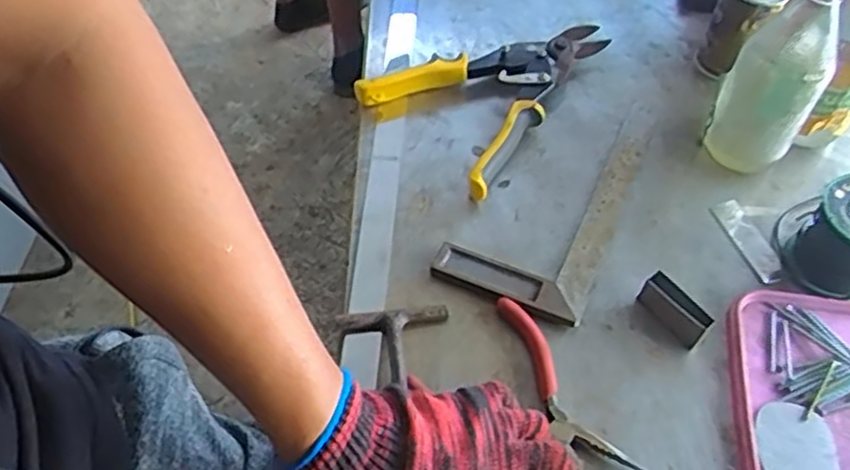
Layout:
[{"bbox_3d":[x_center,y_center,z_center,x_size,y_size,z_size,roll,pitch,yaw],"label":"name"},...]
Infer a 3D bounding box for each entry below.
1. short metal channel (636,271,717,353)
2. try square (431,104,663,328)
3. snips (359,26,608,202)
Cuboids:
[{"bbox_3d":[0.174,0.053,0.508,0.016,0.030,0.052,-29,59,-21],"label":"short metal channel"},{"bbox_3d":[0.109,-0.041,0.589,0.111,0.012,0.252,22,56,14],"label":"try square"},{"bbox_3d":[0.048,-0.144,0.653,0.149,0.031,0.229,29,58,18],"label":"snips"}]

